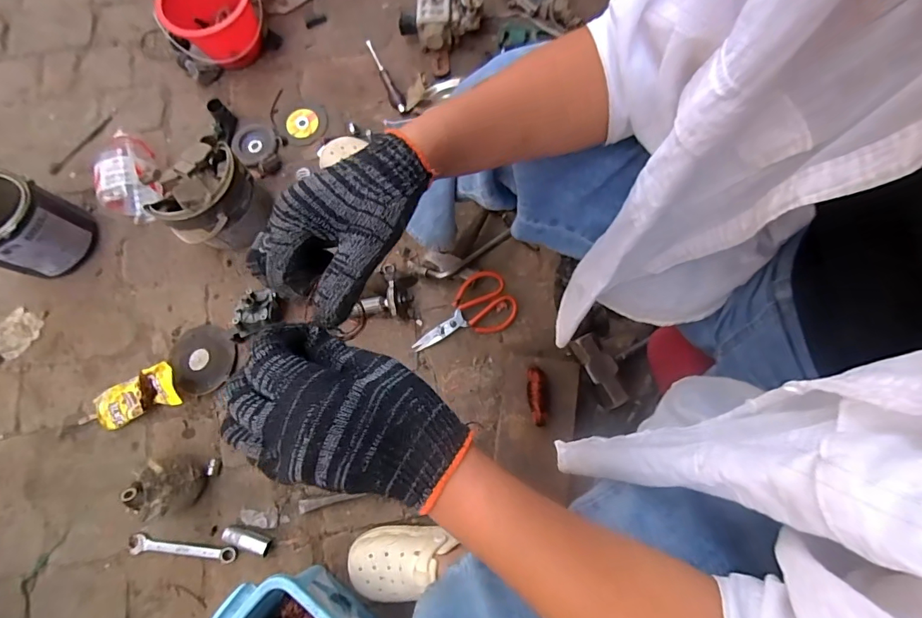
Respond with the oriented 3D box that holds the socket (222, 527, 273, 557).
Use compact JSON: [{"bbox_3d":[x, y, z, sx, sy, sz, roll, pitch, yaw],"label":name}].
[{"bbox_3d":[-0.346,0.375,0.718,0.076,0.028,0.029,20,77,4],"label":"socket"}]

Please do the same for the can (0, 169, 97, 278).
[{"bbox_3d":[-0.770,-0.144,0.775,0.153,0.154,0.143,0,77,-1],"label":"can"}]

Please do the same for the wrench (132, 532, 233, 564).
[{"bbox_3d":[-0.454,0.395,0.722,0.169,0.009,0.032,7,77,1],"label":"wrench"}]

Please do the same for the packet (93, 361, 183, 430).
[{"bbox_3d":[-0.555,0.150,0.760,0.166,0.029,0.073,-25,78,11],"label":"packet"}]

